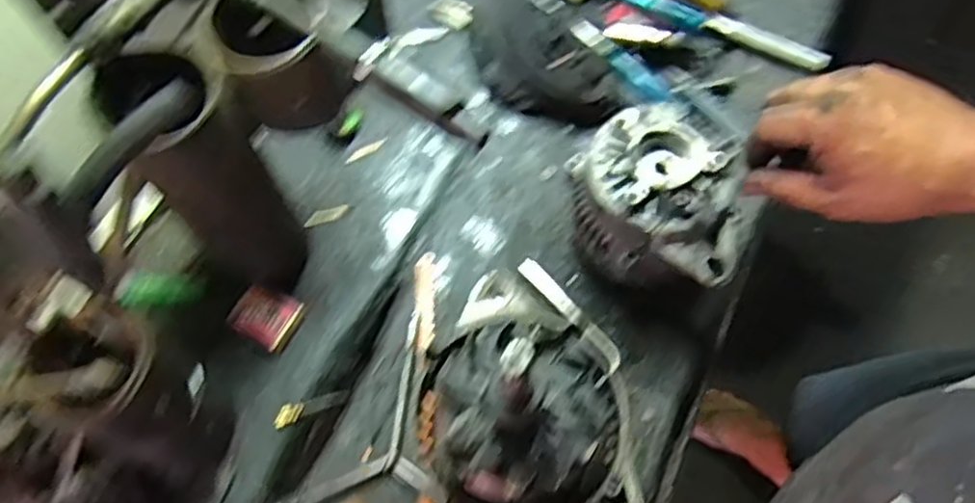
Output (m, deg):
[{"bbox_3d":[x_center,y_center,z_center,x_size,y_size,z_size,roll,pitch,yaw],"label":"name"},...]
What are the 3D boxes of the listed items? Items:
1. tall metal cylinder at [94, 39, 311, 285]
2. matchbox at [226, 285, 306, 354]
[{"bbox_3d":[-0.211,-0.053,0.564,0.084,0.214,0.073,27,69,15],"label":"tall metal cylinder"},{"bbox_3d":[-0.196,0.057,0.639,0.056,0.013,0.049,37,76,-19],"label":"matchbox"}]

